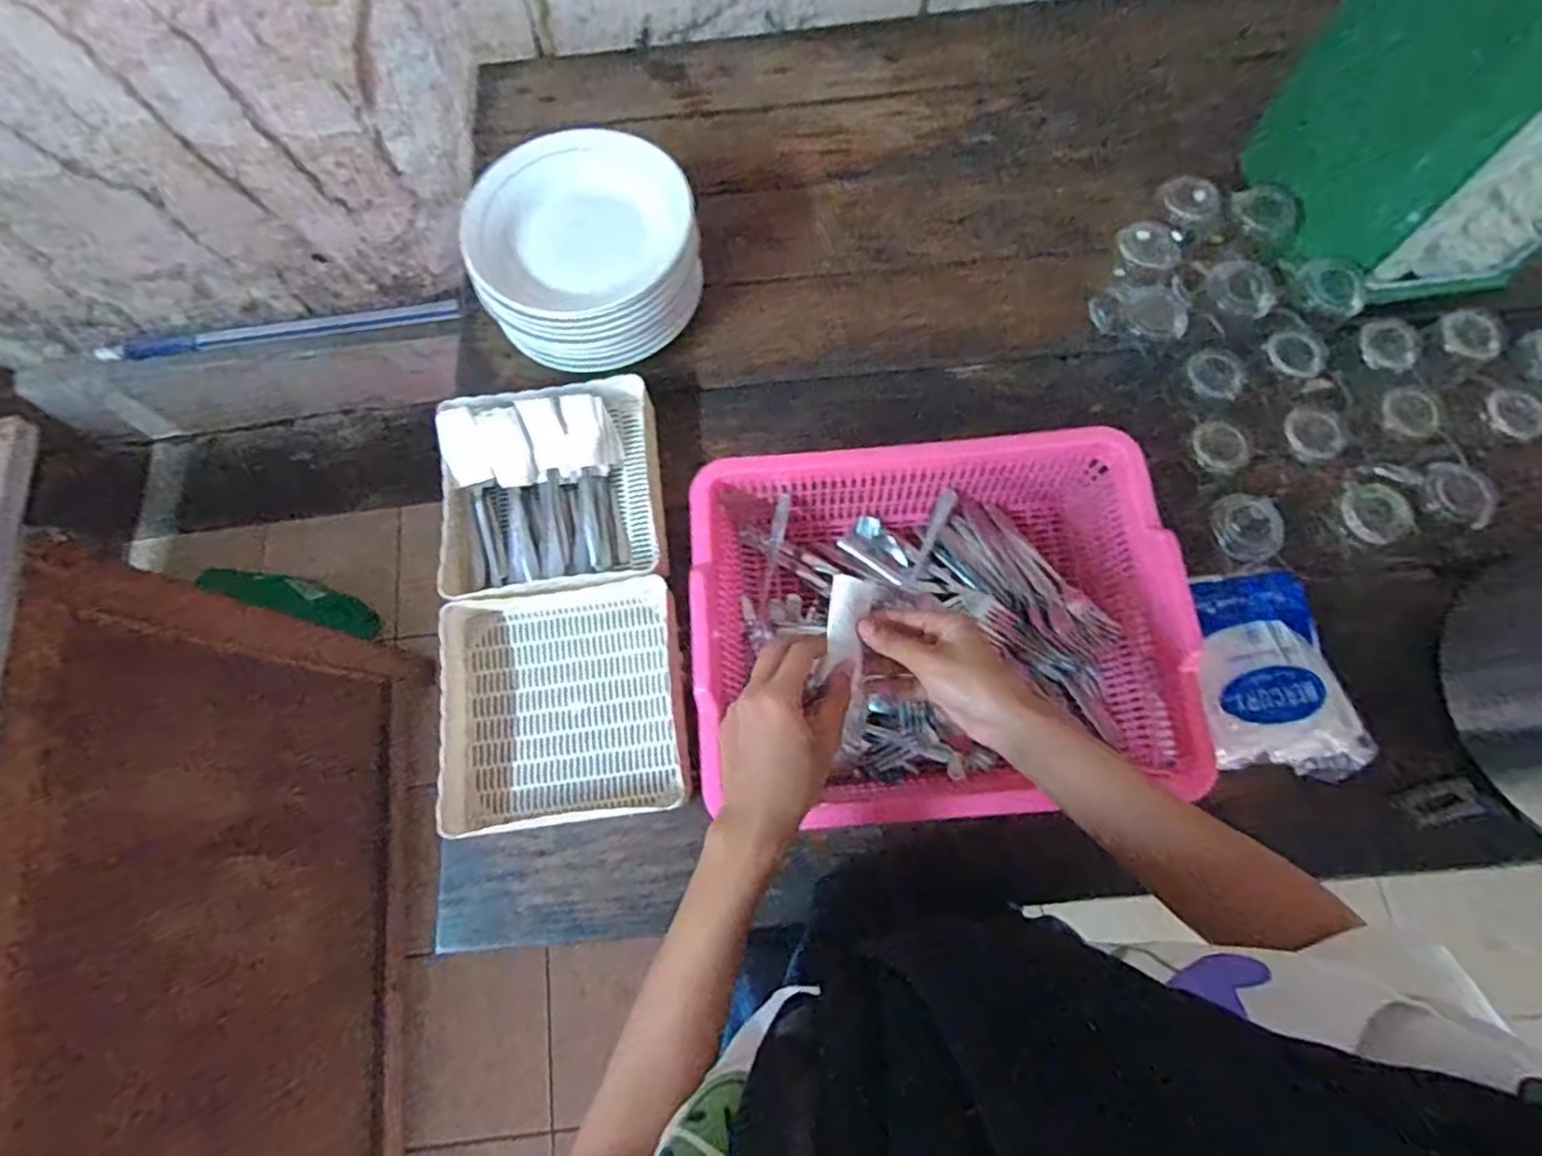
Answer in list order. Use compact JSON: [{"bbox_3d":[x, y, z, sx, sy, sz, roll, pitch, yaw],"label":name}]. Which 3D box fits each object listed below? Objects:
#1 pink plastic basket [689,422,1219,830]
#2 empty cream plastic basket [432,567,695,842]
[{"bbox_3d":[0.135,0.039,0.604,0.381,0.113,0.302,-5,73,1],"label":"pink plastic basket"},{"bbox_3d":[-0.190,0.112,0.639,0.220,0.052,0.212,-8,73,0],"label":"empty cream plastic basket"}]

